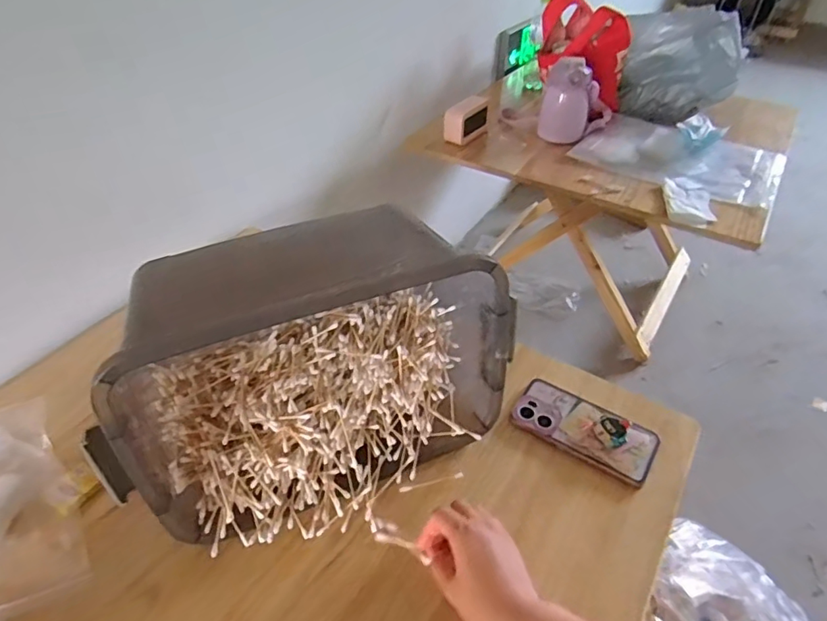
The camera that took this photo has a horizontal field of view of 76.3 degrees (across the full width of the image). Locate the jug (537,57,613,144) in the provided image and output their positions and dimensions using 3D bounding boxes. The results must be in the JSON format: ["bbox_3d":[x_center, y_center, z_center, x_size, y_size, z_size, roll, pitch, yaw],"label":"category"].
[{"bbox_3d":[0.385,-0.496,1.231,0.152,0.186,0.102,15,44,17],"label":"jug"}]

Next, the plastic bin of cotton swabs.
[{"bbox_3d":[-0.094,0.058,0.558,0.393,0.239,0.236,-12,43,-13],"label":"plastic bin of cotton swabs"}]

